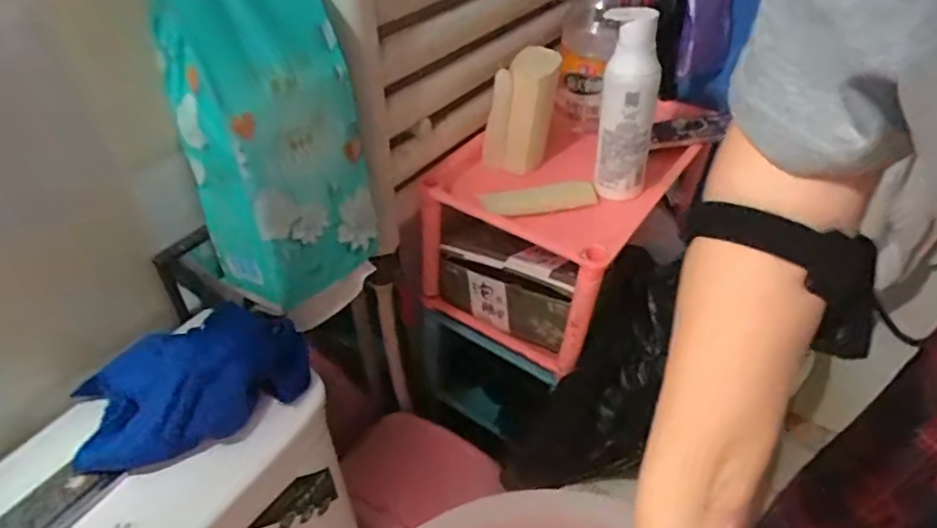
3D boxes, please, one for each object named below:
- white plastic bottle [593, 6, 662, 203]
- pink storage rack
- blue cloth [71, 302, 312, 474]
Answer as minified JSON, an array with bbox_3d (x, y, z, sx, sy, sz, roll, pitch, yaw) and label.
[{"bbox_3d":[0.188,-0.183,0.714,0.056,0.217,0.067,-26,49,-27],"label":"white plastic bottle"},{"bbox_3d":[0.152,-0.064,0.886,0.273,0.229,0.400,26,48,26],"label":"pink storage rack"},{"bbox_3d":[-0.228,0.091,0.490,0.182,0.047,0.121,-15,44,-17],"label":"blue cloth"}]

